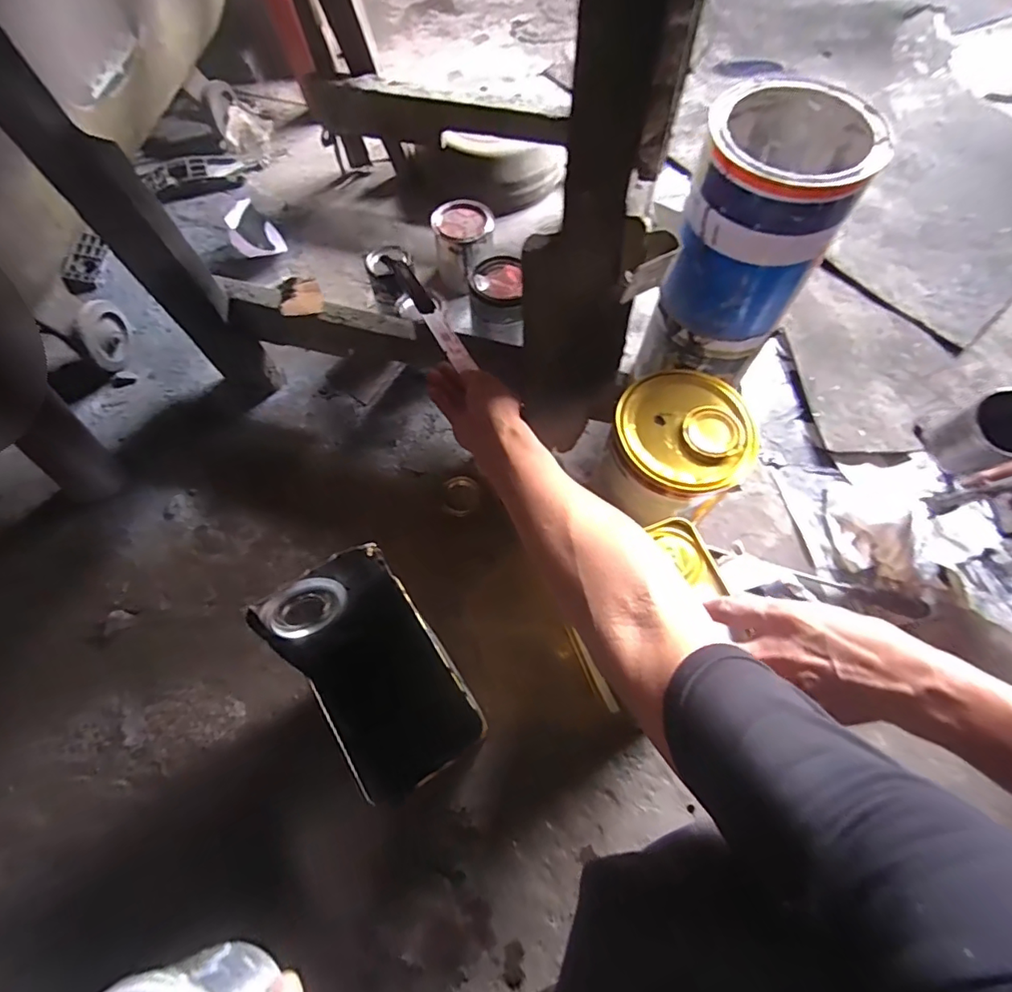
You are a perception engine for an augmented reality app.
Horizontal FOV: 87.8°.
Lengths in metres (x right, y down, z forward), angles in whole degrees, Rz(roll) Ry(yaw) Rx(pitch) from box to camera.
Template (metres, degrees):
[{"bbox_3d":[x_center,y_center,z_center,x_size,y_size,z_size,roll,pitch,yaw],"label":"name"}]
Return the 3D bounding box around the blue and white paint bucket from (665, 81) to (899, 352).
[{"bbox_3d":[0.288,-0.308,0.611,0.158,0.230,0.162,0,68,0],"label":"blue and white paint bucket"}]

